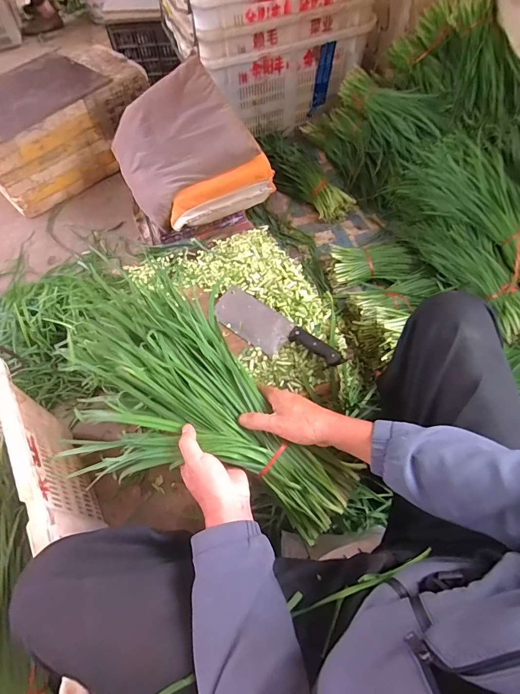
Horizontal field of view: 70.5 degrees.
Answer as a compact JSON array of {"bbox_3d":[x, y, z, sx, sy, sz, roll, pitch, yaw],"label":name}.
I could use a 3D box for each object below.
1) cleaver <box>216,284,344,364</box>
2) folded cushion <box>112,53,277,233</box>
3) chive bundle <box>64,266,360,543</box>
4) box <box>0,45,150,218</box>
[{"bbox_3d":[0.024,-0.030,0.743,0.281,0.015,0.084,34,85,22],"label":"cleaver"},{"bbox_3d":[-0.221,-0.581,1.078,0.365,0.203,0.403,-27,63,-12],"label":"folded cushion"},{"bbox_3d":[-0.093,0.098,0.545,0.487,0.079,0.261,39,68,6],"label":"chive bundle"},{"bbox_3d":[-0.743,-0.818,1.389,0.627,0.319,0.342,-38,66,-17],"label":"box"}]

